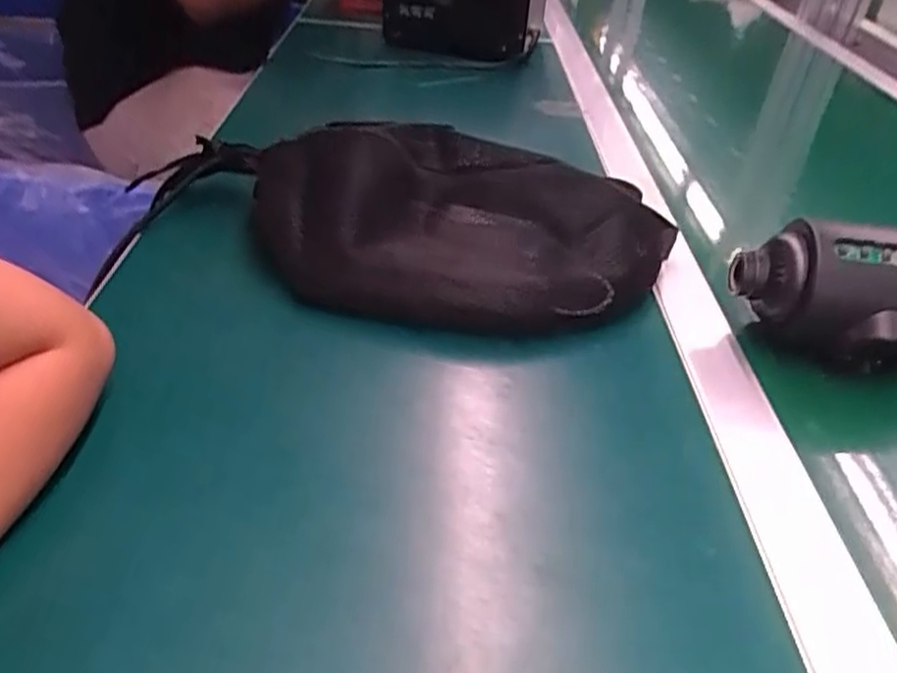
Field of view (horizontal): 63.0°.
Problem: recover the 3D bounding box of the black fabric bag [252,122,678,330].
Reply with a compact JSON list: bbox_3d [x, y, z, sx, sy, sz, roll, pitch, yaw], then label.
[{"bbox_3d":[0.003,-0.081,0.486,0.288,0.072,0.173,12,37,8],"label":"black fabric bag"}]

